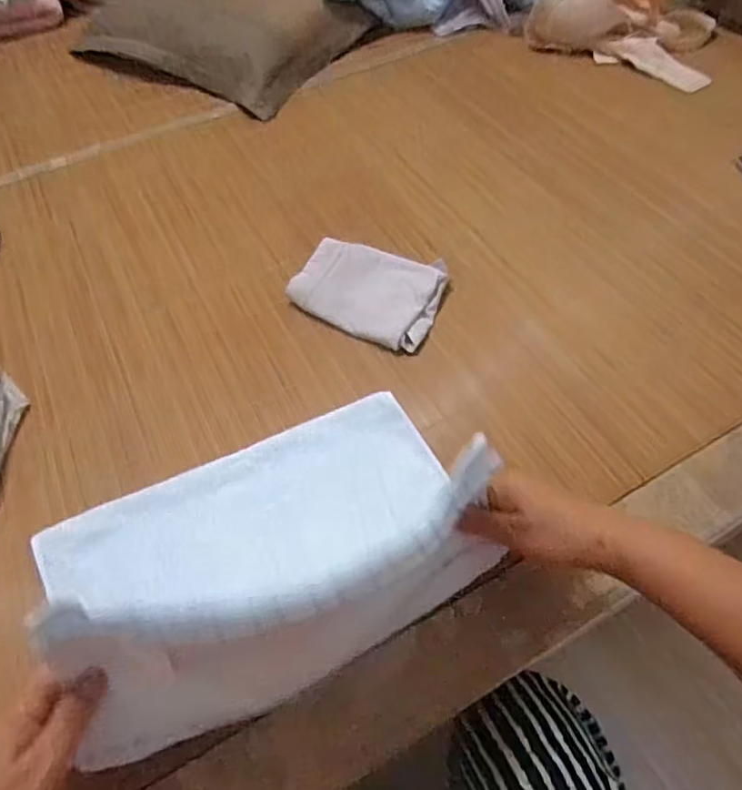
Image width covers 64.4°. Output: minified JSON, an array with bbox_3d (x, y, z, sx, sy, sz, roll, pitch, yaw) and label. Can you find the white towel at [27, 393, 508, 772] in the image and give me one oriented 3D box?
[{"bbox_3d":[-0.094,0.094,0.443,0.331,0.151,0.217,-23,55,-12],"label":"white towel"}]

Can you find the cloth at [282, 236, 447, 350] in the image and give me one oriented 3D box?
[{"bbox_3d":[-0.007,-0.115,0.660,0.161,0.028,0.117,16,56,15],"label":"cloth"}]

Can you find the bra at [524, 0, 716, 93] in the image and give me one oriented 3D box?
[{"bbox_3d":[0.432,-0.616,0.942,0.295,0.102,0.211,32,62,24],"label":"bra"}]

